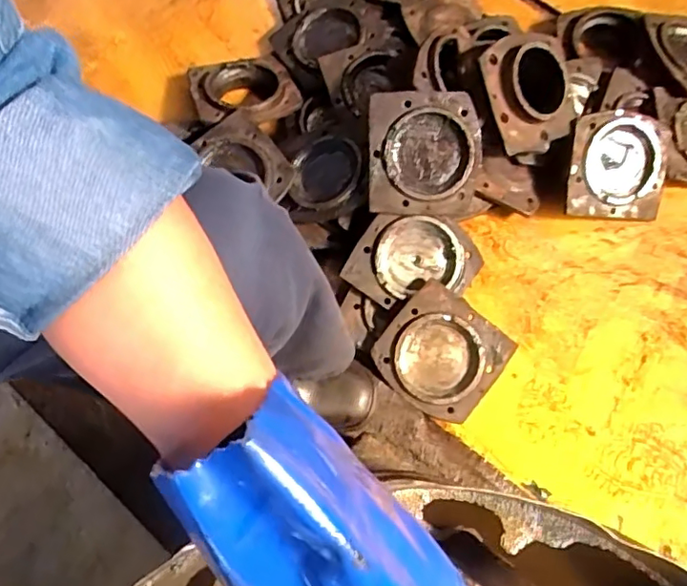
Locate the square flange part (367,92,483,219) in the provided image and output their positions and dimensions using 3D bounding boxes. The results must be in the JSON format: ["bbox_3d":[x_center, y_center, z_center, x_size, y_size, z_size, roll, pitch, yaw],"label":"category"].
[{"bbox_3d":[0.115,-0.194,0.797,0.161,0.029,0.173,-1,96,-7],"label":"square flange part"}]

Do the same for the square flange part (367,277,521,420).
[{"bbox_3d":[0.133,0.084,0.770,0.155,0.015,0.150,37,84,-1],"label":"square flange part"}]

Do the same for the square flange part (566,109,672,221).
[{"bbox_3d":[0.424,-0.196,0.877,0.180,0.028,0.164,2,95,-18],"label":"square flange part"}]

